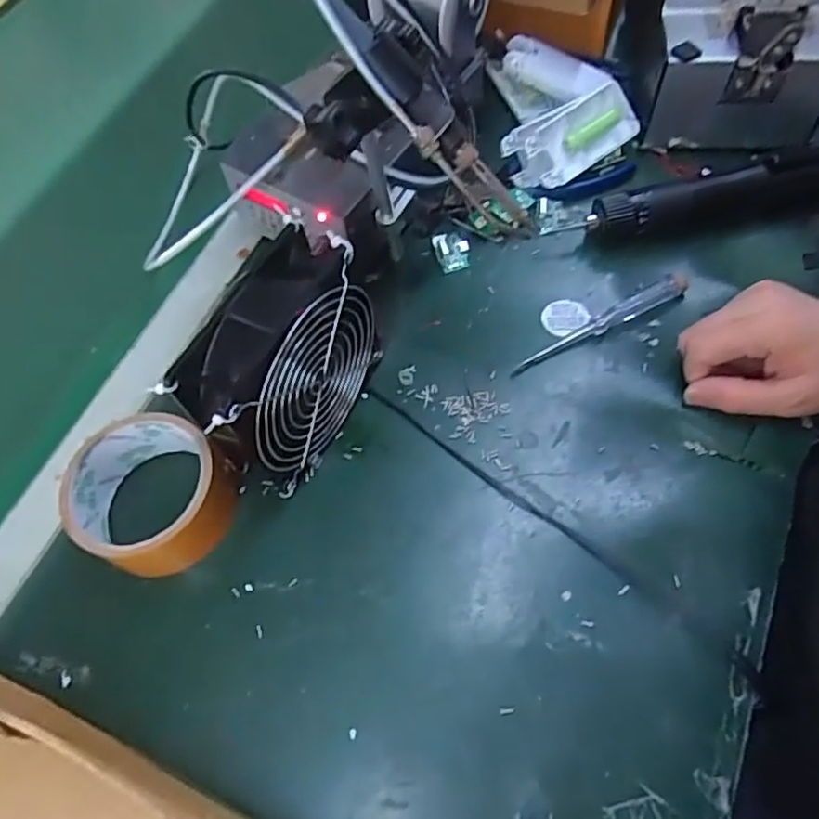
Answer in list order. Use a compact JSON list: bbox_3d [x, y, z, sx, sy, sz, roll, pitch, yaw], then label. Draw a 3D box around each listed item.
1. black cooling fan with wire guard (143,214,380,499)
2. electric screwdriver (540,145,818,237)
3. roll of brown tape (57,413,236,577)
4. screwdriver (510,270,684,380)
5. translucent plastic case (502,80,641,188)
[{"bbox_3d":[-0.069,-0.026,0.380,0.055,0.120,0.128,26,67,16],"label":"black cooling fan with wire guard"},{"bbox_3d":[0.221,-0.158,0.474,0.233,0.042,0.046,-7,62,0],"label":"electric screwdriver"},{"bbox_3d":[-0.158,0.051,0.387,0.086,0.054,0.083,-2,62,3],"label":"roll of brown tape"},{"bbox_3d":[0.132,-0.058,0.442,0.139,0.010,0.015,-28,64,-10],"label":"screwdriver"},{"bbox_3d":[0.127,-0.210,0.500,0.103,0.017,0.052,-29,97,-5],"label":"translucent plastic case"}]

